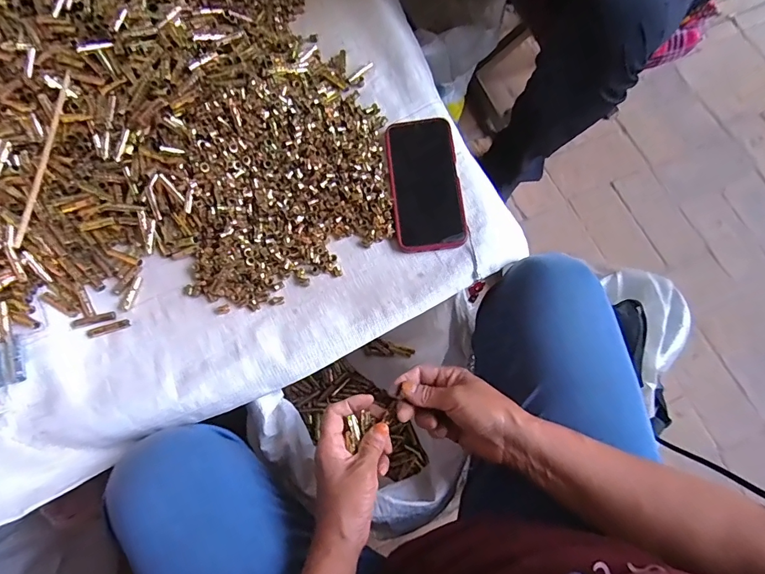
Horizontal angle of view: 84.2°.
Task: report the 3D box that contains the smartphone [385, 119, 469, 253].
[{"bbox_3d":[0.050,-0.120,0.501,0.079,0.013,0.157,-7,78,4],"label":"smartphone"}]

